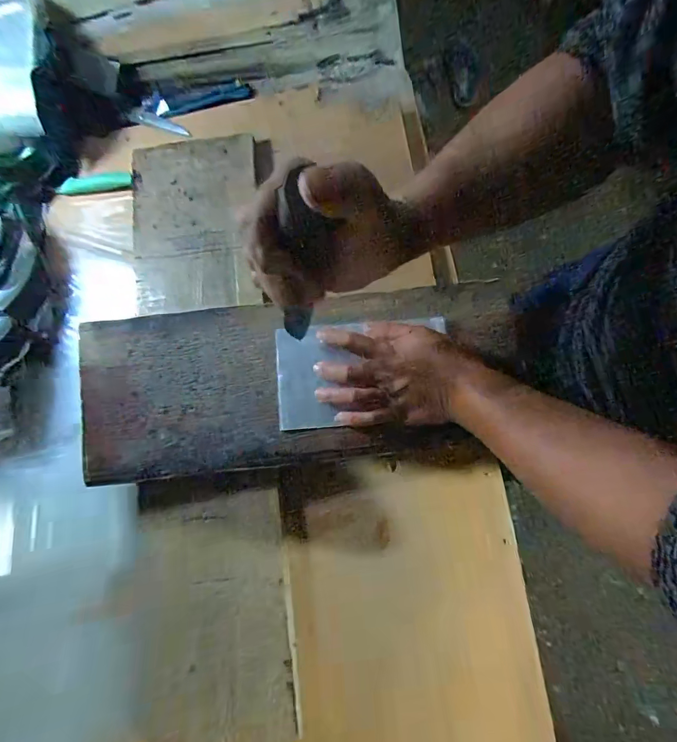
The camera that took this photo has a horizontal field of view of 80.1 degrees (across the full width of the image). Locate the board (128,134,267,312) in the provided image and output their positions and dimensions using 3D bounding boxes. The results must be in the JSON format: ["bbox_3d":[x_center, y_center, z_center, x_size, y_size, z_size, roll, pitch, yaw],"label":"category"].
[{"bbox_3d":[-0.181,-0.187,0.504,0.158,0.013,0.230,-8,79,6],"label":"board"}]

